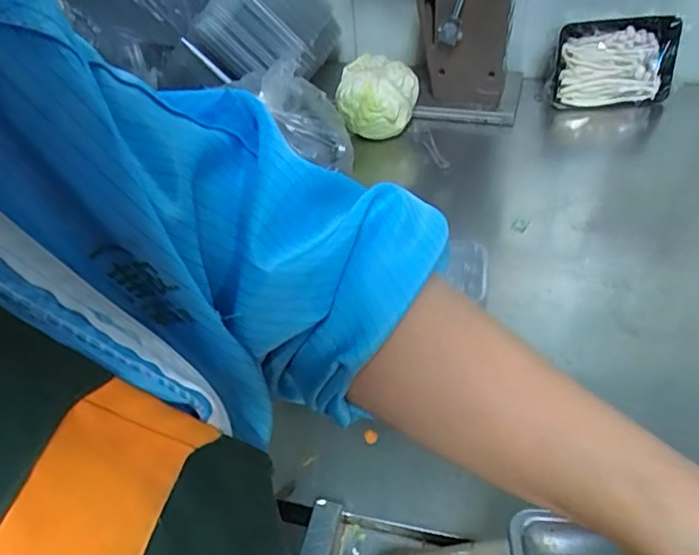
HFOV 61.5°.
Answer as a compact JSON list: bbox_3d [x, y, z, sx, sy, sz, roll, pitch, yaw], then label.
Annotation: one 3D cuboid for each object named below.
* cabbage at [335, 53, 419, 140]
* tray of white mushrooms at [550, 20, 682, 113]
[{"bbox_3d":[0.038,-0.264,0.863,0.110,0.085,0.089,27,53,30],"label":"cabbage"},{"bbox_3d":[0.397,-0.320,0.885,0.165,0.125,0.048,8,27,26],"label":"tray of white mushrooms"}]

